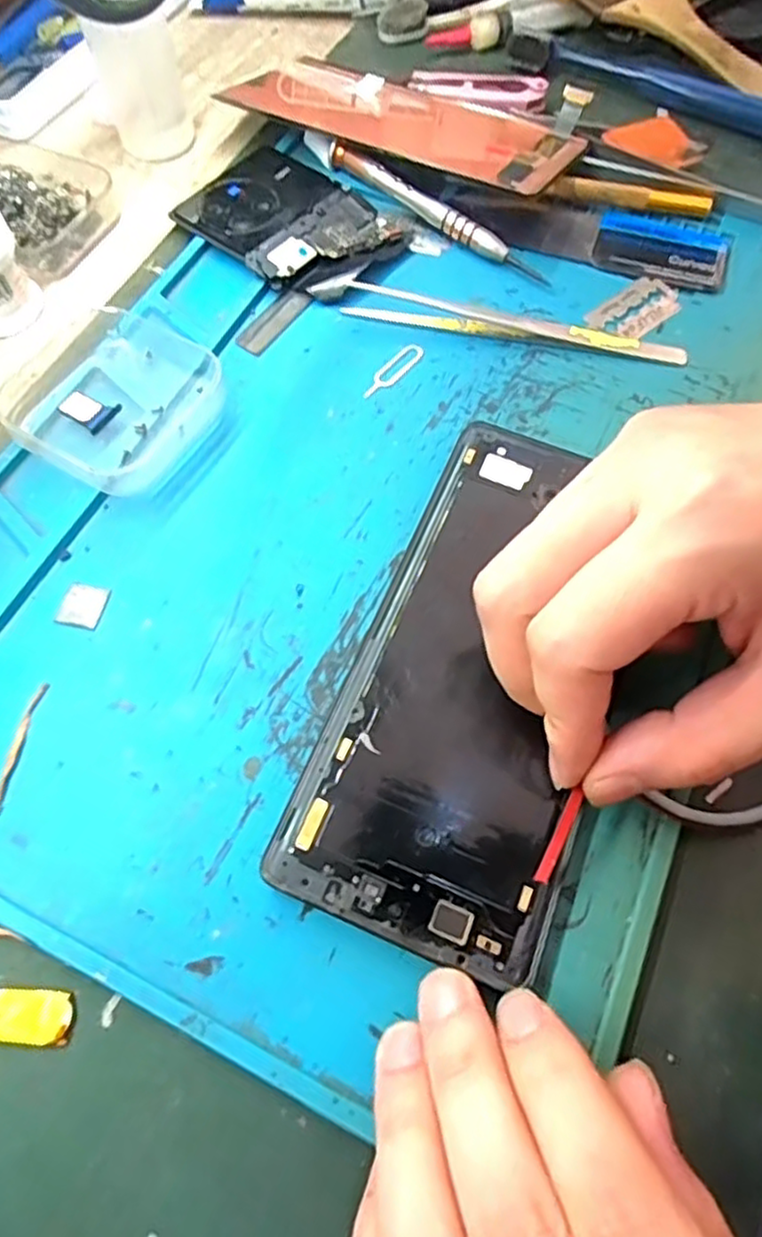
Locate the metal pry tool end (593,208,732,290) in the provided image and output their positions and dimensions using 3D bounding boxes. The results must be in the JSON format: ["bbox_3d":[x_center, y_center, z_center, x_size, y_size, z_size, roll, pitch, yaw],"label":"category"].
[{"bbox_3d":[0.118,-0.156,0.286,0.054,0.004,0.036,20,66,8],"label":"metal pry tool end"}]

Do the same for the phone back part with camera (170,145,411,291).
[{"bbox_3d":[-0.036,-0.168,0.288,0.086,0.009,0.064,36,69,14],"label":"phone back part with camera"}]

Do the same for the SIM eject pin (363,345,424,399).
[{"bbox_3d":[0.004,-0.095,0.260,0.010,0.004,0.034,39,70,16],"label":"SIM eject pin"}]

